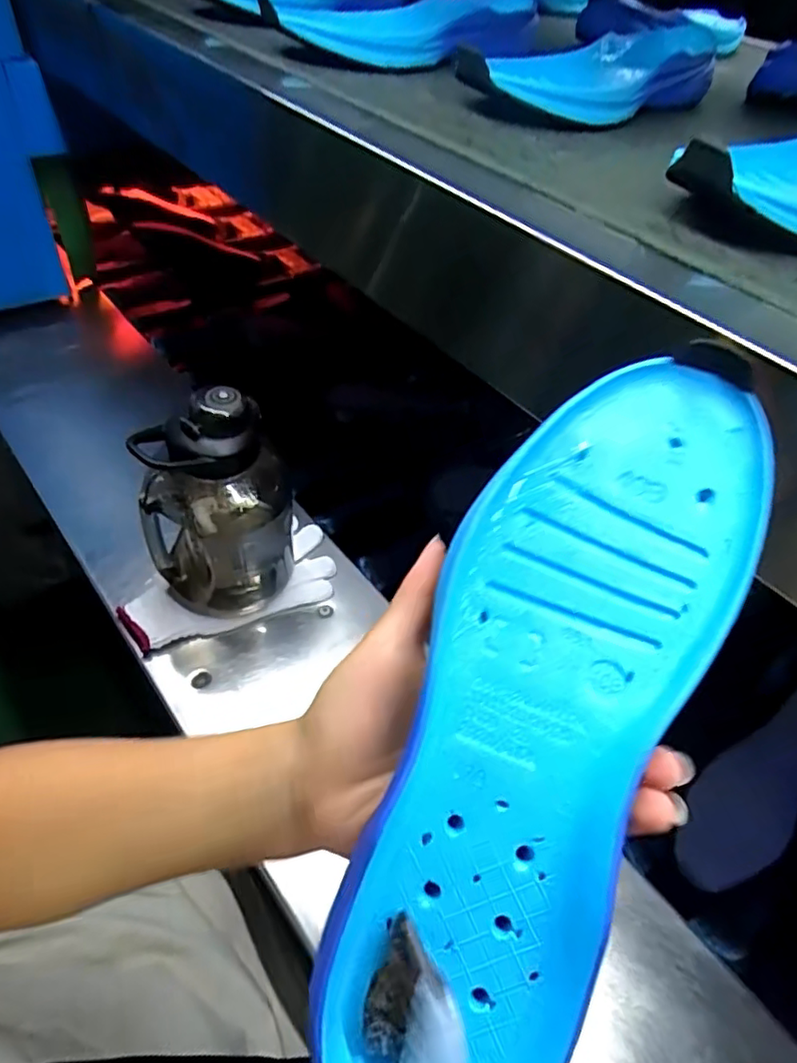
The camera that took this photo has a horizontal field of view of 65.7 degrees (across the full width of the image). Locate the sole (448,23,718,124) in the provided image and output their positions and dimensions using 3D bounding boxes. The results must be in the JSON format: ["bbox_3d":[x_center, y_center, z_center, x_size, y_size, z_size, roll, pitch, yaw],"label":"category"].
[{"bbox_3d":[0.157,-0.371,0.500,0.269,0.047,0.094,-37,63,-27],"label":"sole"}]

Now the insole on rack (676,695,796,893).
[{"bbox_3d":[0.348,0.215,0.567,0.254,0.023,0.076,-39,63,-12],"label":"insole on rack"}]

